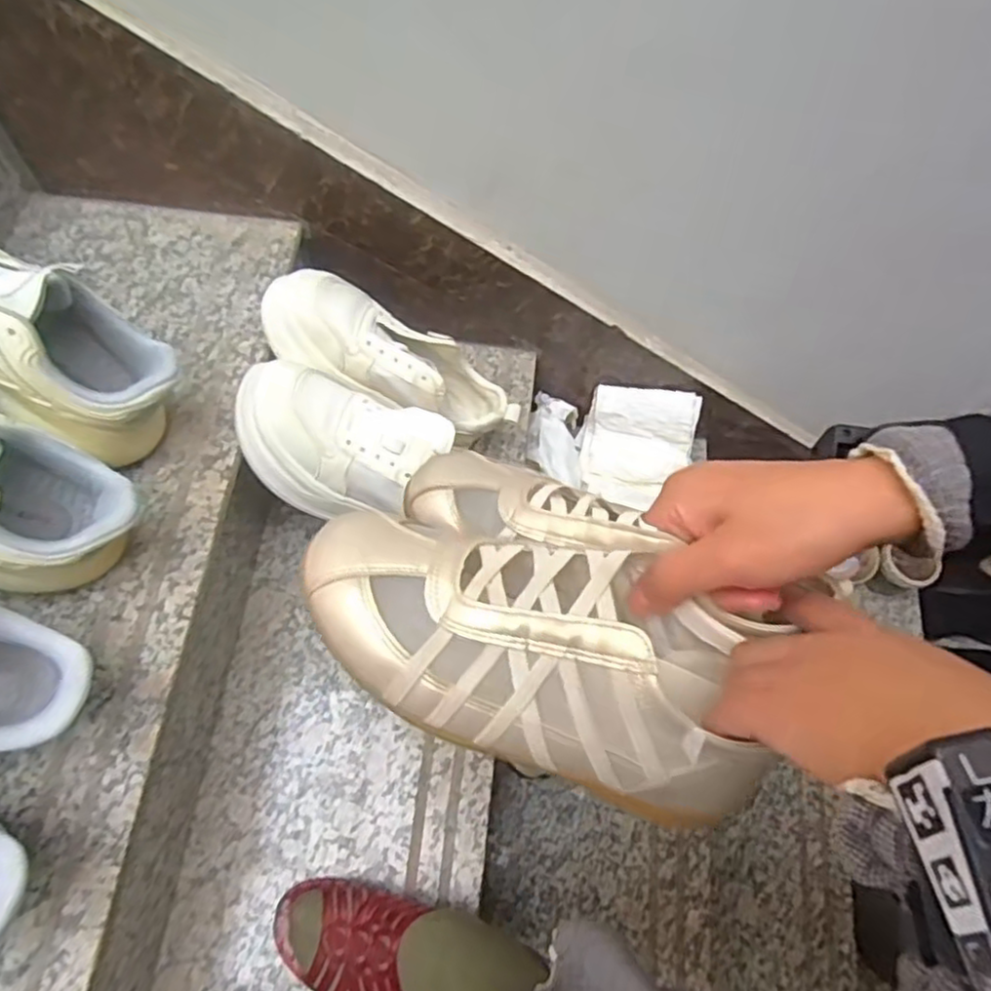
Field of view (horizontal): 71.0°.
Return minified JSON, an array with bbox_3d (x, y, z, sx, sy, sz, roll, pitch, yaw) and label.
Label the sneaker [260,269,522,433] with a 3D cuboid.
[{"bbox_3d":[-0.096,-0.127,0.667,0.251,0.092,0.096,23,64,-27],"label":"sneaker"}]

